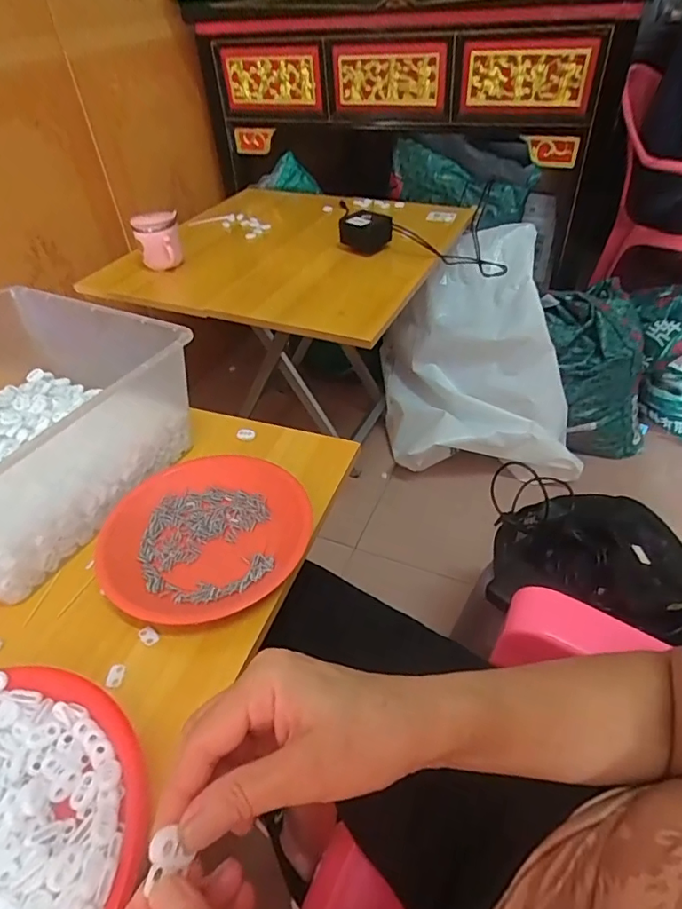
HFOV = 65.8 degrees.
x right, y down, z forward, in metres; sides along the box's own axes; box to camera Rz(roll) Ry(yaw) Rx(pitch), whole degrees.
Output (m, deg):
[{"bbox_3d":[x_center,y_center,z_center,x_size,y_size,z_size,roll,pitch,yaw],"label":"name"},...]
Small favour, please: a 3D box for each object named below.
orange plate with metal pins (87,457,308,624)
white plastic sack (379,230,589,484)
[{"bbox_3d":[-0.130,0.074,0.513,0.198,0.034,0.175,-28,48,-24],"label":"orange plate with metal pins"},{"bbox_3d":[0.309,-0.213,1.198,0.413,0.415,0.366,1,43,5],"label":"white plastic sack"}]

